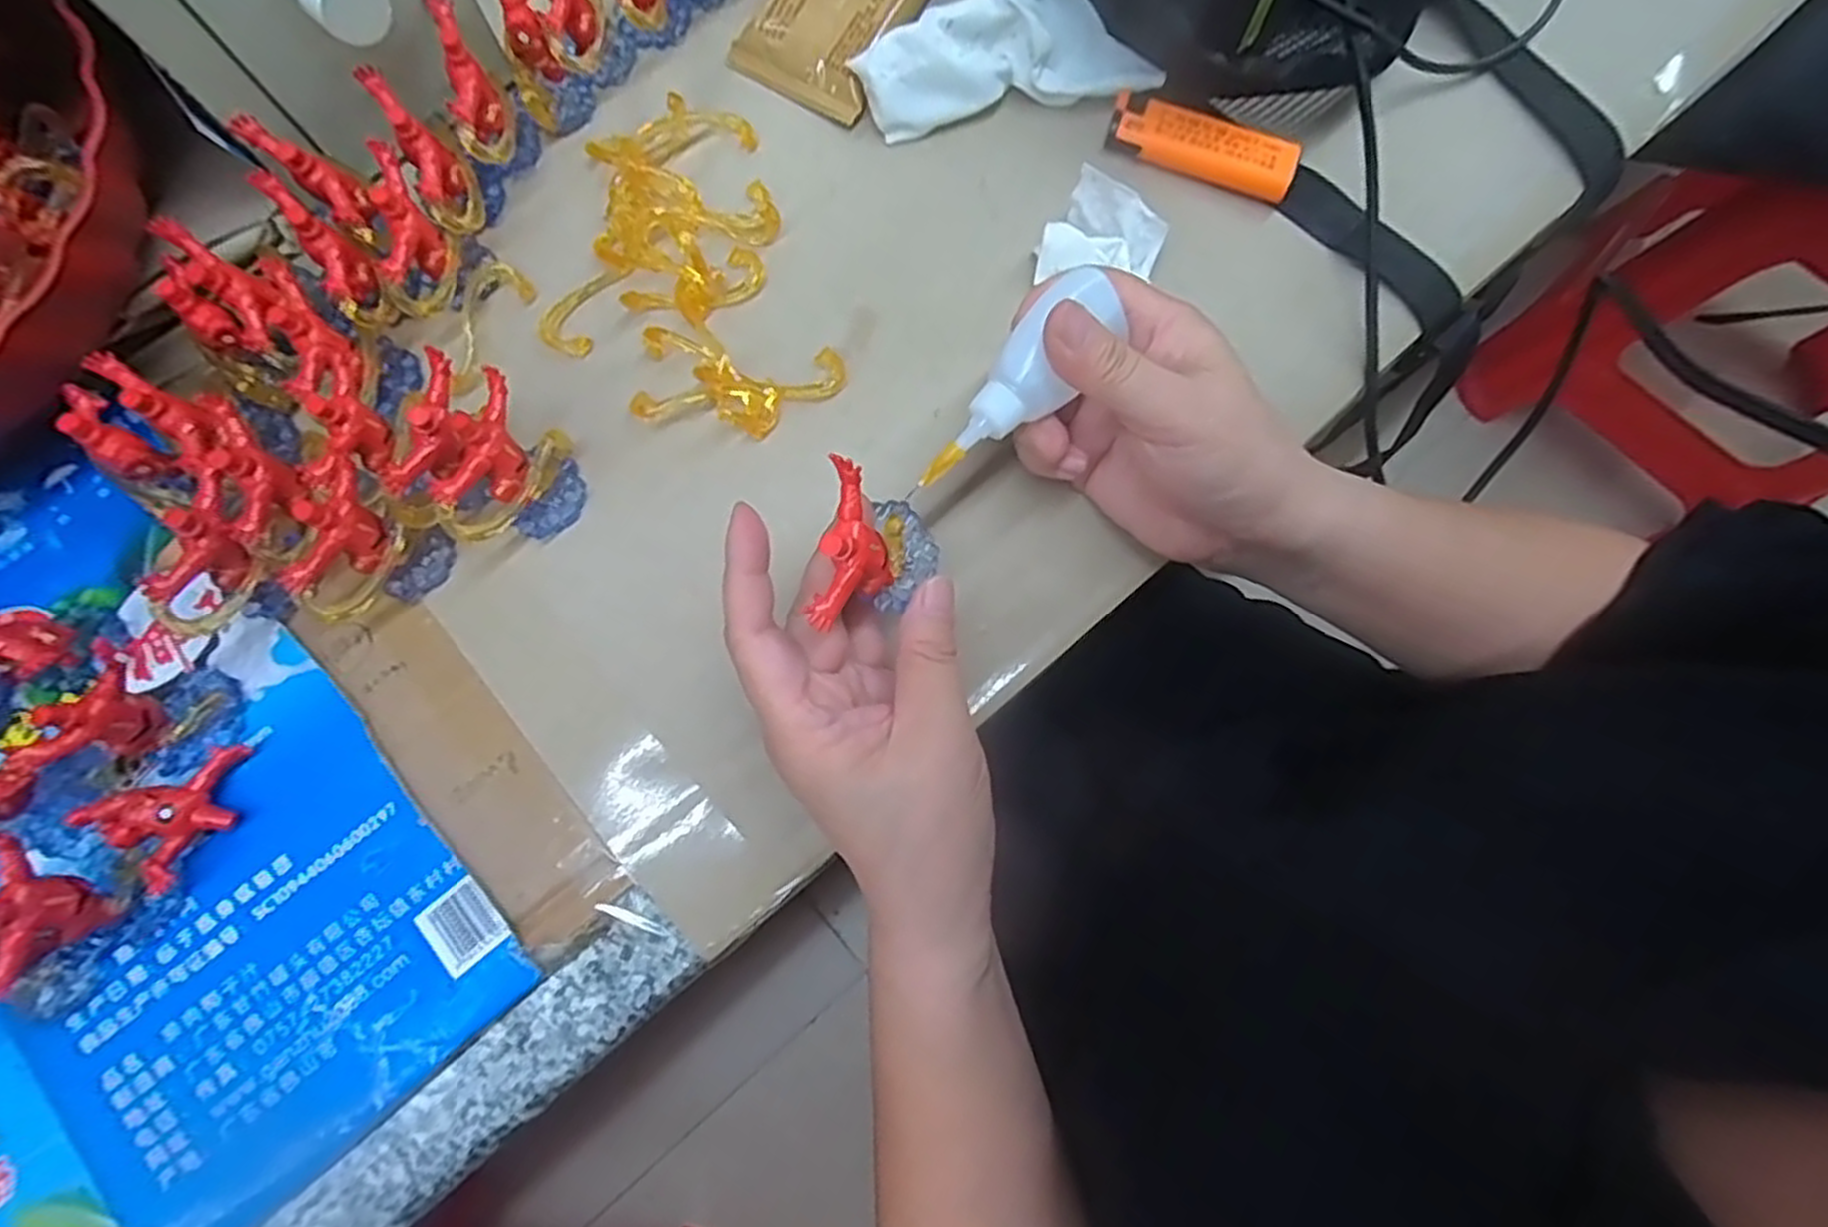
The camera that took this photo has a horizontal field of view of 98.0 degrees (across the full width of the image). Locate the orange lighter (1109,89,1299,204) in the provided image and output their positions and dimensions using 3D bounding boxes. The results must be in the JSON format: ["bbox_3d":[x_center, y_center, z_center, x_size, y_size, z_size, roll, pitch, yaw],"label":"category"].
[{"bbox_3d":[0.121,-0.197,0.334,0.077,0.014,0.023,18,78,3],"label":"orange lighter"}]

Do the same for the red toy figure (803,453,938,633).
[{"bbox_3d":[-0.011,-0.018,0.247,0.033,0.046,0.047,10,78,1],"label":"red toy figure"}]

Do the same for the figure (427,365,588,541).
[{"bbox_3d":[-0.148,-0.051,0.289,0.037,0.045,0.050,36,80,6],"label":"figure"}]

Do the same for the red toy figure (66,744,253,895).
[{"bbox_3d":[-0.250,0.070,0.272,0.042,0.022,0.034,-33,81,-8],"label":"red toy figure"}]

